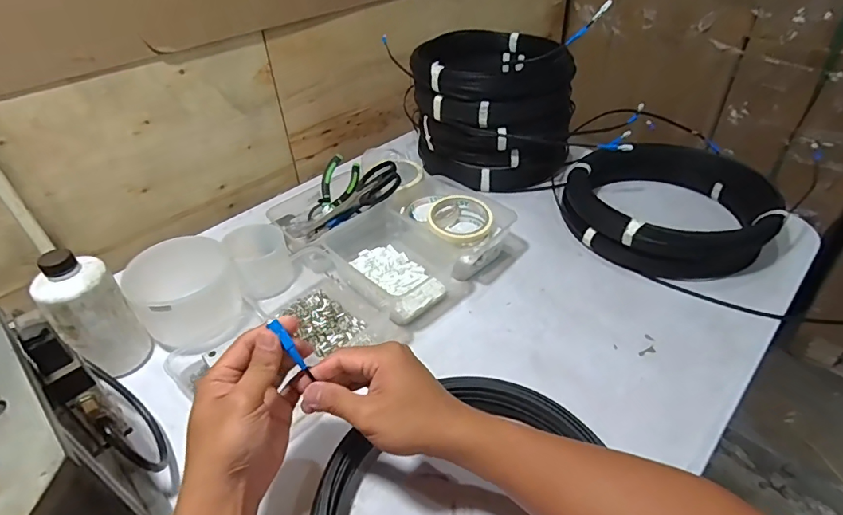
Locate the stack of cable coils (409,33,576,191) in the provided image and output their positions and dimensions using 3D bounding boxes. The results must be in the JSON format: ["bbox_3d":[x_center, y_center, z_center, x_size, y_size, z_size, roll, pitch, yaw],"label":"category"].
[{"bbox_3d":[0.117,-0.281,0.868,0.251,0.185,0.279,1,39,5],"label":"stack of cable coils"}]

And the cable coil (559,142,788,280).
[{"bbox_3d":[0.372,-0.073,0.708,0.263,0.099,0.238,-17,41,-17],"label":"cable coil"}]

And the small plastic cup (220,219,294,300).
[{"bbox_3d":[-0.226,0.002,0.661,0.079,0.074,0.084,-22,41,-22],"label":"small plastic cup"}]

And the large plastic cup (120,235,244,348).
[{"bbox_3d":[-0.291,0.047,0.588,0.117,0.095,0.107,-2,39,2],"label":"large plastic cup"}]

